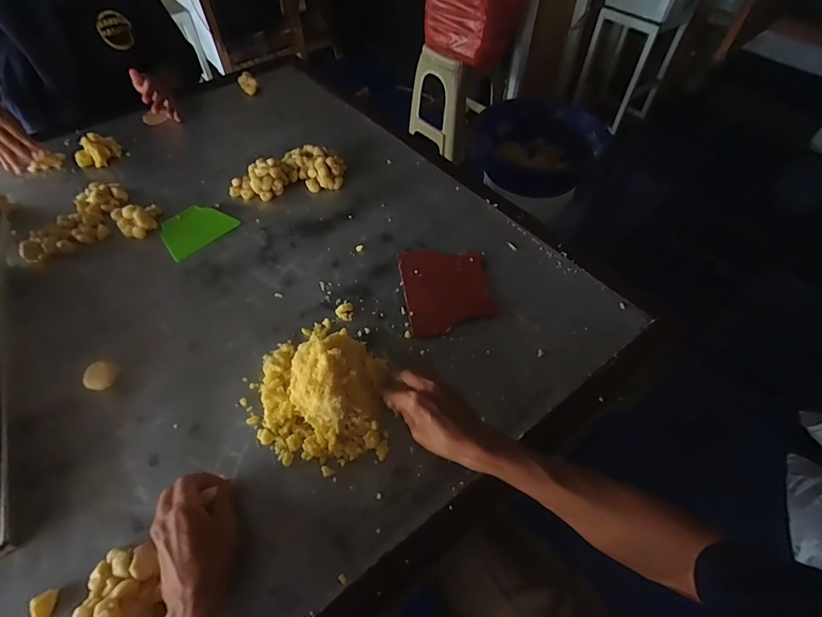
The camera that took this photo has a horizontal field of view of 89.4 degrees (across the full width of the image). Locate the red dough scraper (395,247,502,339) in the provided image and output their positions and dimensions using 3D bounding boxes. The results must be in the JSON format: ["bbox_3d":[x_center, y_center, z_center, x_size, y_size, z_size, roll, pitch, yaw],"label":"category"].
[{"bbox_3d":[0.058,-0.039,0.677,0.135,0.008,0.175,-8,54,-6],"label":"red dough scraper"}]

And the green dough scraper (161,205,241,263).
[{"bbox_3d":[-0.396,-0.149,0.761,0.102,0.004,0.123,36,61,23],"label":"green dough scraper"}]

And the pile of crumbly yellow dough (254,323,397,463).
[{"bbox_3d":[-0.117,0.087,0.536,0.173,0.083,0.202,0,55,-4],"label":"pile of crumbly yellow dough"}]

